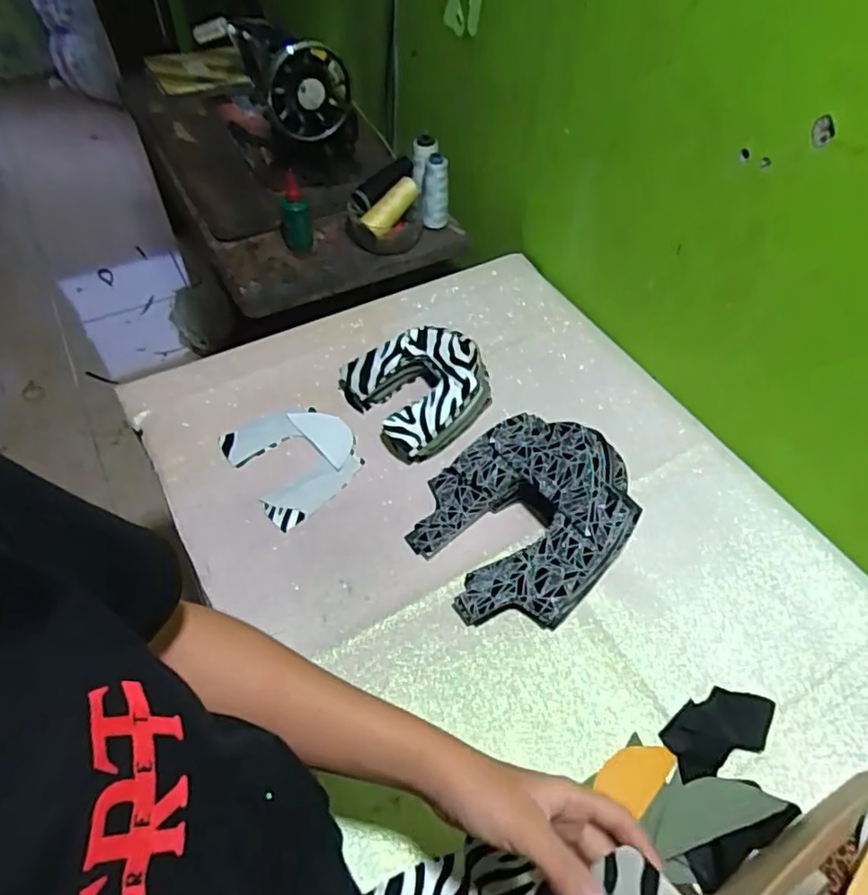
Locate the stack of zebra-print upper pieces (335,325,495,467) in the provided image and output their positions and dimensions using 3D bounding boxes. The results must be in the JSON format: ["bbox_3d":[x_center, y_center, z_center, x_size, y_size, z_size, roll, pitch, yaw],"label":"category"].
[{"bbox_3d":[-0.017,-0.082,0.748,0.154,0.067,0.169,-30,58,-23],"label":"stack of zebra-print upper pieces"}]

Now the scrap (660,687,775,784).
[{"bbox_3d":[0.251,0.247,0.534,0.104,0.018,0.054,-18,54,-15],"label":"scrap"}]

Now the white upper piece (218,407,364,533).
[{"bbox_3d":[-0.157,0.010,0.713,0.134,0.007,0.150,-31,59,-24],"label":"white upper piece"}]

